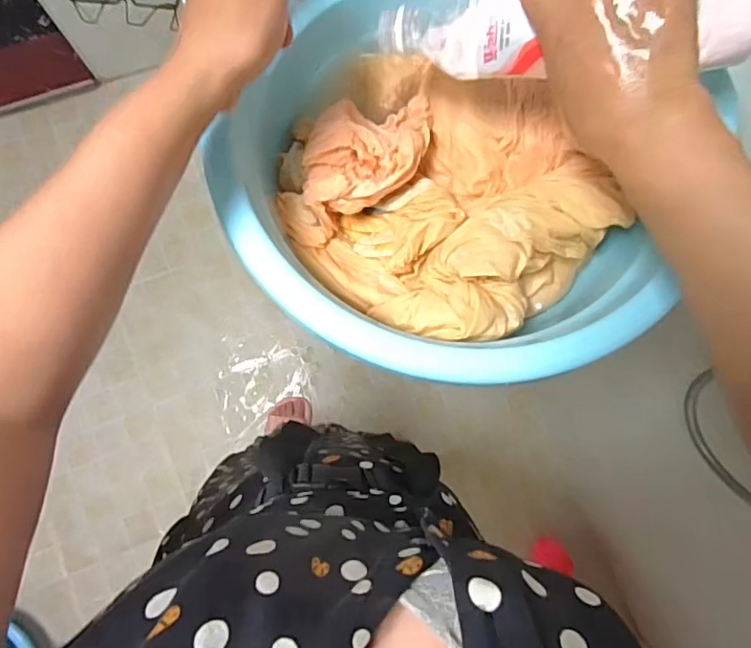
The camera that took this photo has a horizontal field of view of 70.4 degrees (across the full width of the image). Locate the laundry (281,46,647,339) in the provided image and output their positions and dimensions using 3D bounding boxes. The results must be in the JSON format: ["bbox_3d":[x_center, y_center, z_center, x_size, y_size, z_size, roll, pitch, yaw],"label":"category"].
[{"bbox_3d":[0.050,-0.113,0.457,0.222,0.089,0.269,-44,88,-9],"label":"laundry"}]

